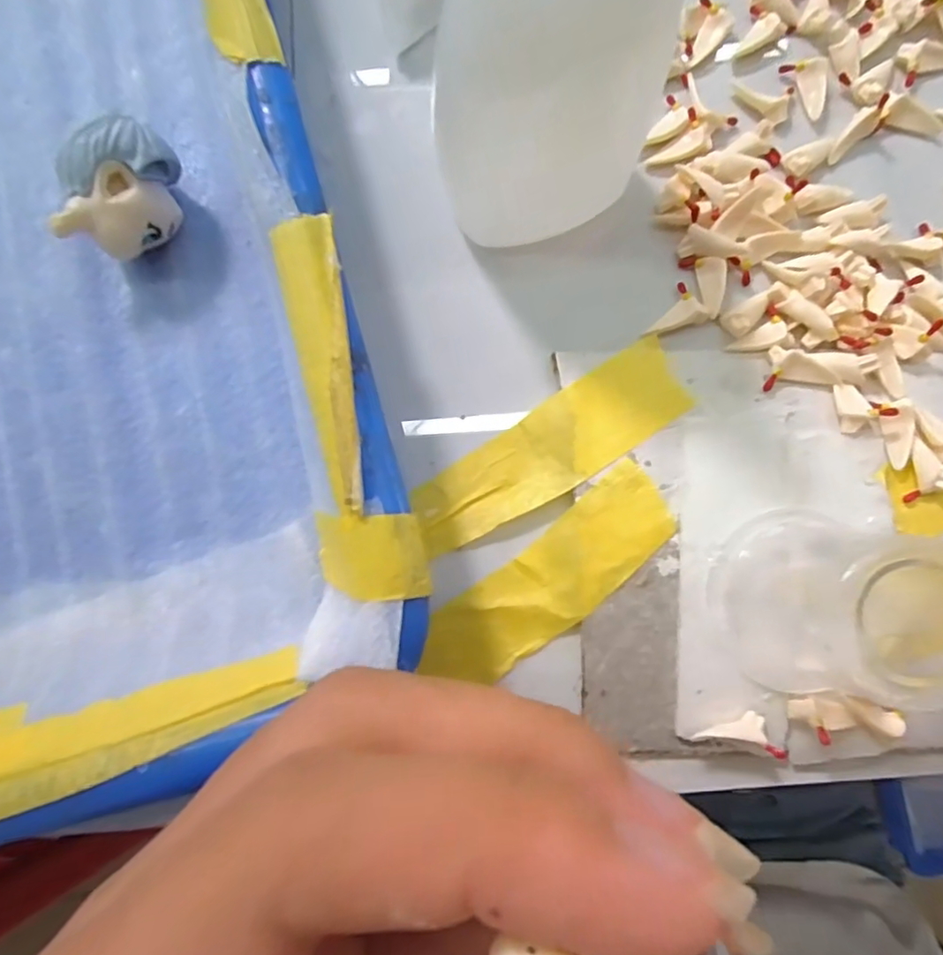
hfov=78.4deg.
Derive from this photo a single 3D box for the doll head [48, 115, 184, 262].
[{"bbox_3d":[-0.076,-0.061,0.125,0.020,0.024,0.023,1,85,-1],"label":"doll head"}]

